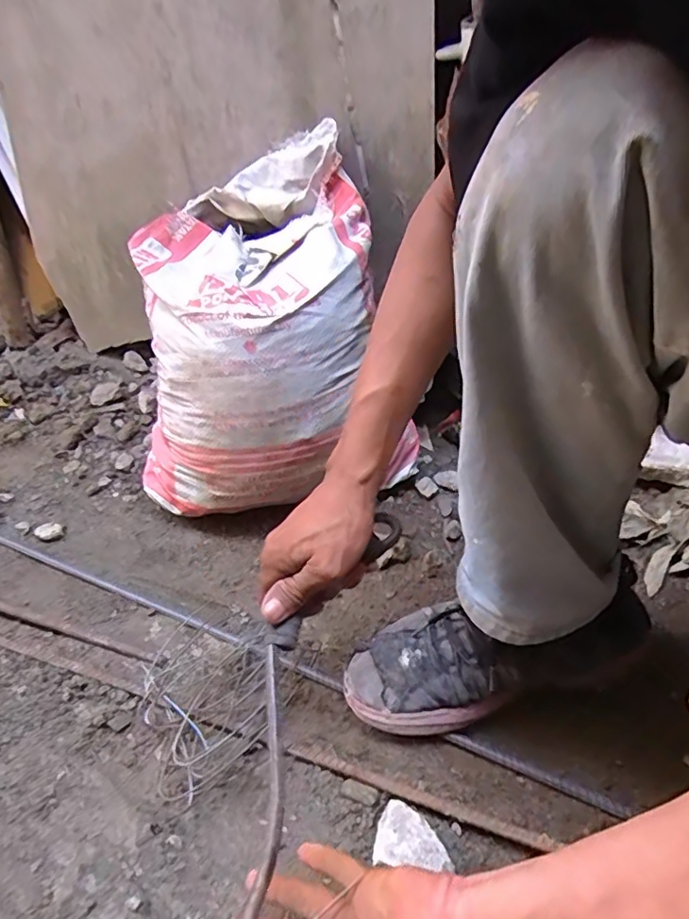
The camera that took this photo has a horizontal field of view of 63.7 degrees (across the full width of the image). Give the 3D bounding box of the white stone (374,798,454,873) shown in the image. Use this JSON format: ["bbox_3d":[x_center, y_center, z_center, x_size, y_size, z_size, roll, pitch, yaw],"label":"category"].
[{"bbox_3d":[0.051,0.281,0.413,0.053,0.019,0.042,5,35,12],"label":"white stone"}]

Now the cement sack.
[{"bbox_3d":[-0.120,-0.180,0.714,0.302,0.344,0.356,-13,37,-10],"label":"cement sack"}]

